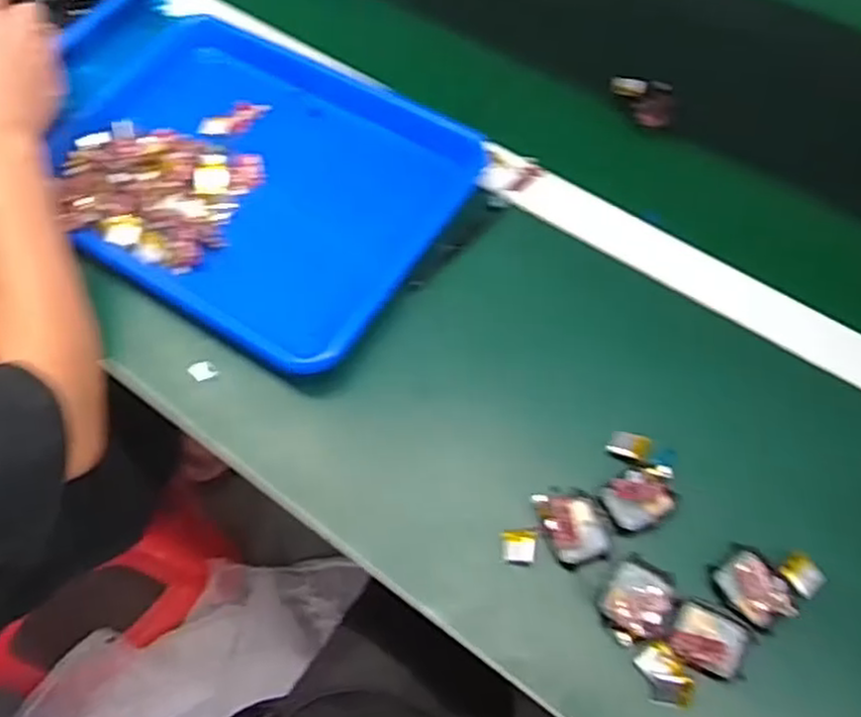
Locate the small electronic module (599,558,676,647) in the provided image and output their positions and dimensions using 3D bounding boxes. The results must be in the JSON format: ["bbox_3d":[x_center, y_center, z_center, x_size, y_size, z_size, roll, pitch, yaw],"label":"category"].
[{"bbox_3d":[0.129,0.151,0.463,0.041,0.013,0.049,27,68,16],"label":"small electronic module"}]

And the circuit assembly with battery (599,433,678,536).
[{"bbox_3d":[0.140,0.083,0.498,0.047,0.022,0.065,8,64,8],"label":"circuit assembly with battery"}]

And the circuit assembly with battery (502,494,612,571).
[{"bbox_3d":[0.081,0.112,0.488,0.067,0.017,0.046,-5,63,1],"label":"circuit assembly with battery"}]

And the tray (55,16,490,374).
[{"bbox_3d":[-0.149,-0.152,0.620,0.331,0.033,0.247,28,68,17],"label":"tray"}]

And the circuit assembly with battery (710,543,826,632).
[{"bbox_3d":[0.208,0.137,0.465,0.055,0.012,0.047,-36,66,-14],"label":"circuit assembly with battery"}]

